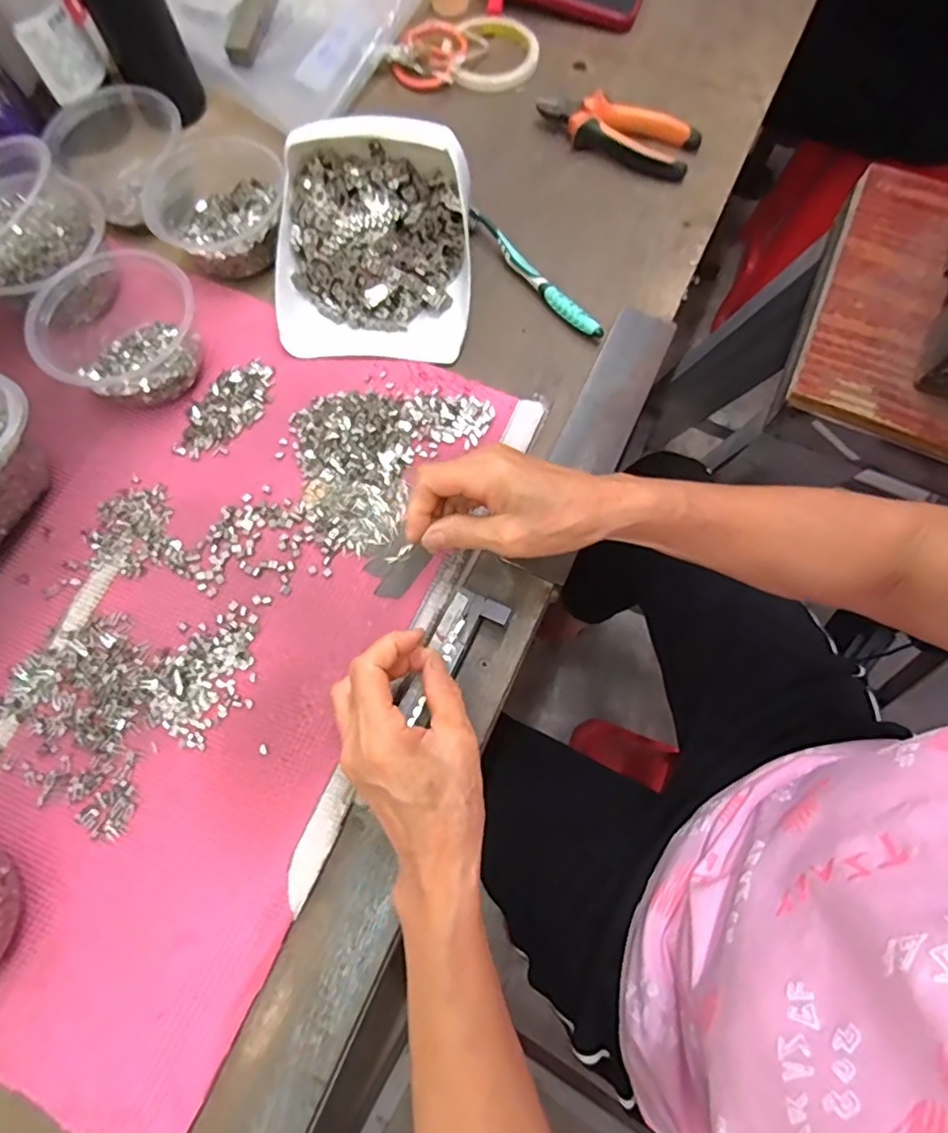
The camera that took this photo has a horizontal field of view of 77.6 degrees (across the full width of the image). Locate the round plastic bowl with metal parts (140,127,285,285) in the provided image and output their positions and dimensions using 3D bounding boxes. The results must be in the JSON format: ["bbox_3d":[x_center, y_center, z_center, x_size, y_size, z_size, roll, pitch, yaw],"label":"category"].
[{"bbox_3d":[-0.215,-0.309,0.496,0.113,0.048,0.126,-14,72,-4],"label":"round plastic bowl with metal parts"}]

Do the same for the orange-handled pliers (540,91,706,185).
[{"bbox_3d":[0.133,-0.408,0.547,0.146,0.031,0.059,28,74,9],"label":"orange-handled pliers"}]

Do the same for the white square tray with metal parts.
[{"bbox_3d":[-0.080,-0.262,0.467,0.151,0.085,0.163,0,72,0],"label":"white square tray with metal parts"}]

